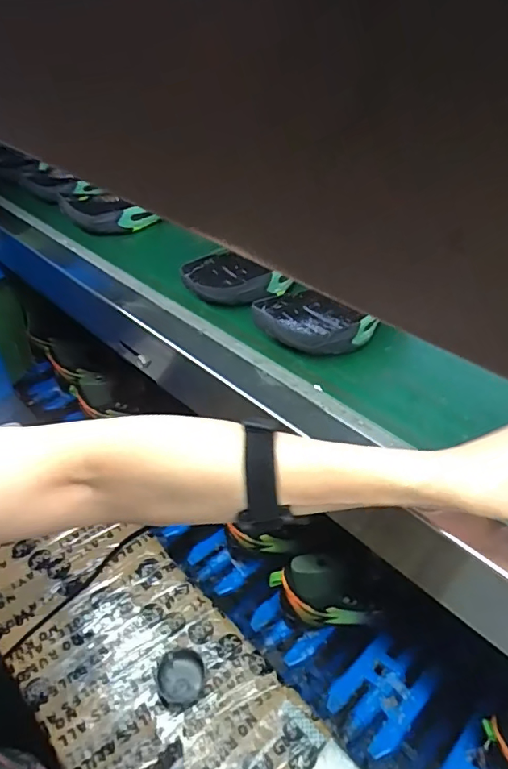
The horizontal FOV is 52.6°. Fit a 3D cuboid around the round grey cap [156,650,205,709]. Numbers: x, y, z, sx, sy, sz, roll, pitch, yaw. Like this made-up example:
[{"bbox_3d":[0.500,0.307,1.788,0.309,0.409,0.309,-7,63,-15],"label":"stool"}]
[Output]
[{"bbox_3d":[-0.089,0.362,0.632,0.056,0.011,0.061,-5,41,-10],"label":"round grey cap"}]

